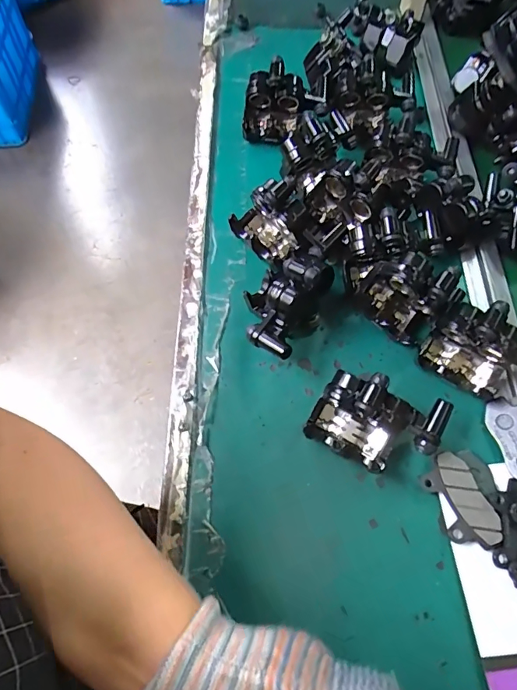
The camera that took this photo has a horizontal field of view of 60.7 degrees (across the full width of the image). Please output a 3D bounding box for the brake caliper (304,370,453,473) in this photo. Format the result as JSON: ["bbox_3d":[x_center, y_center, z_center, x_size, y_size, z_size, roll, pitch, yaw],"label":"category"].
[{"bbox_3d":[0.091,0.061,0.337,0.099,0.075,0.055,14,65,6],"label":"brake caliper"}]

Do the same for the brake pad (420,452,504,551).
[{"bbox_3d":[0.156,0.121,0.341,0.037,0.014,0.070,-20,66,-10],"label":"brake pad"}]

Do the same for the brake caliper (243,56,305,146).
[{"bbox_3d":[0.018,-0.269,0.494,0.069,0.072,0.053,3,64,1],"label":"brake caliper"}]

